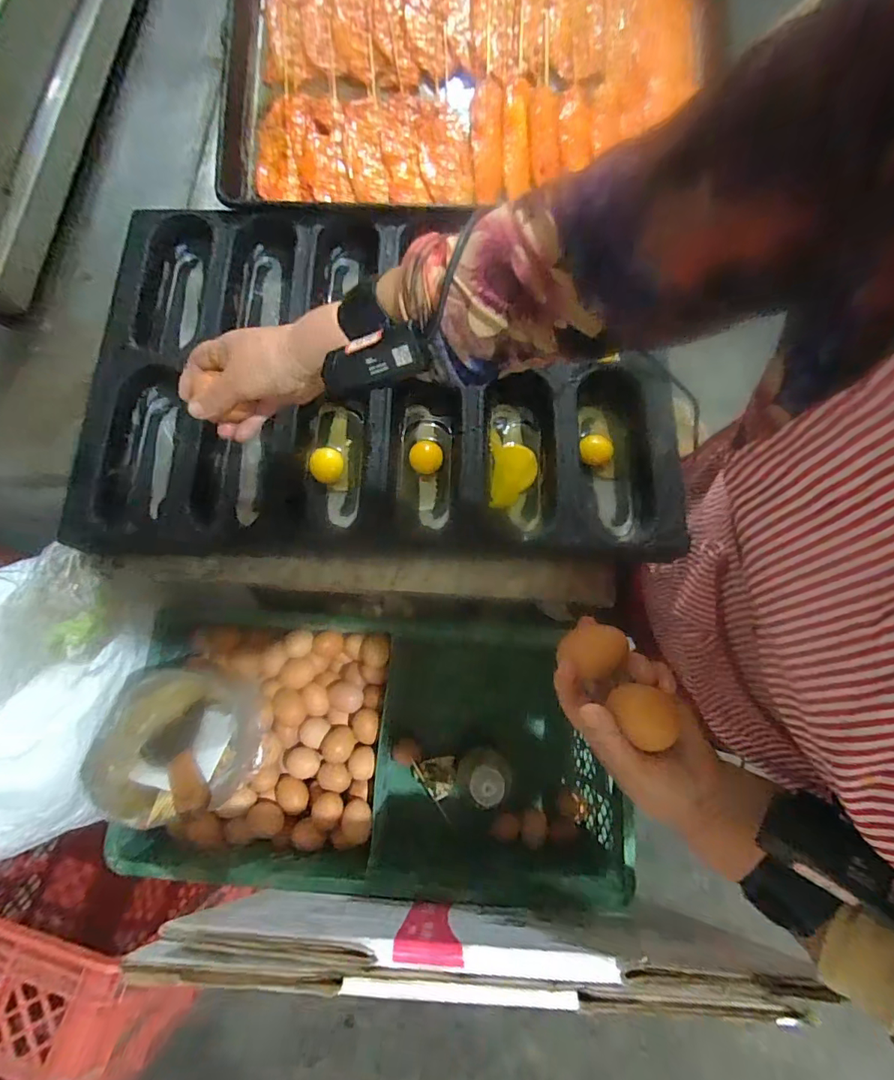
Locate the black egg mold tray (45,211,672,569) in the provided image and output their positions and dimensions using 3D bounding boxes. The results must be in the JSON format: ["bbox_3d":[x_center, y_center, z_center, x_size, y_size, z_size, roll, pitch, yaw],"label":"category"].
[{"bbox_3d":[-0.075,-0.180,0.512,0.599,0.058,0.389,1,75,0],"label":"black egg mold tray"}]

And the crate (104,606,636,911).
[{"bbox_3d":[-0.076,0.319,0.735,0.619,0.244,0.289,4,75,1],"label":"crate"}]

